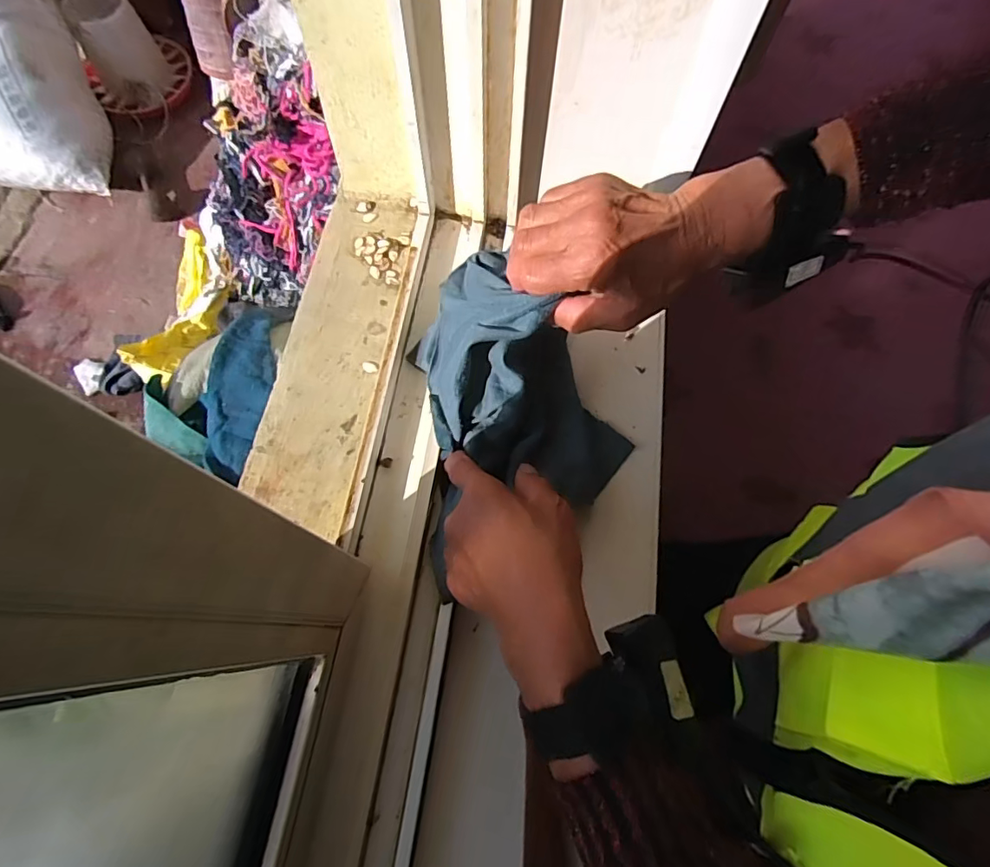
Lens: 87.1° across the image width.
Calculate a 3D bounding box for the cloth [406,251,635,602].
[{"bbox_3d":[0.007,-0.031,0.370,0.165,0.105,0.200,-18,71,-9],"label":"cloth"}]

